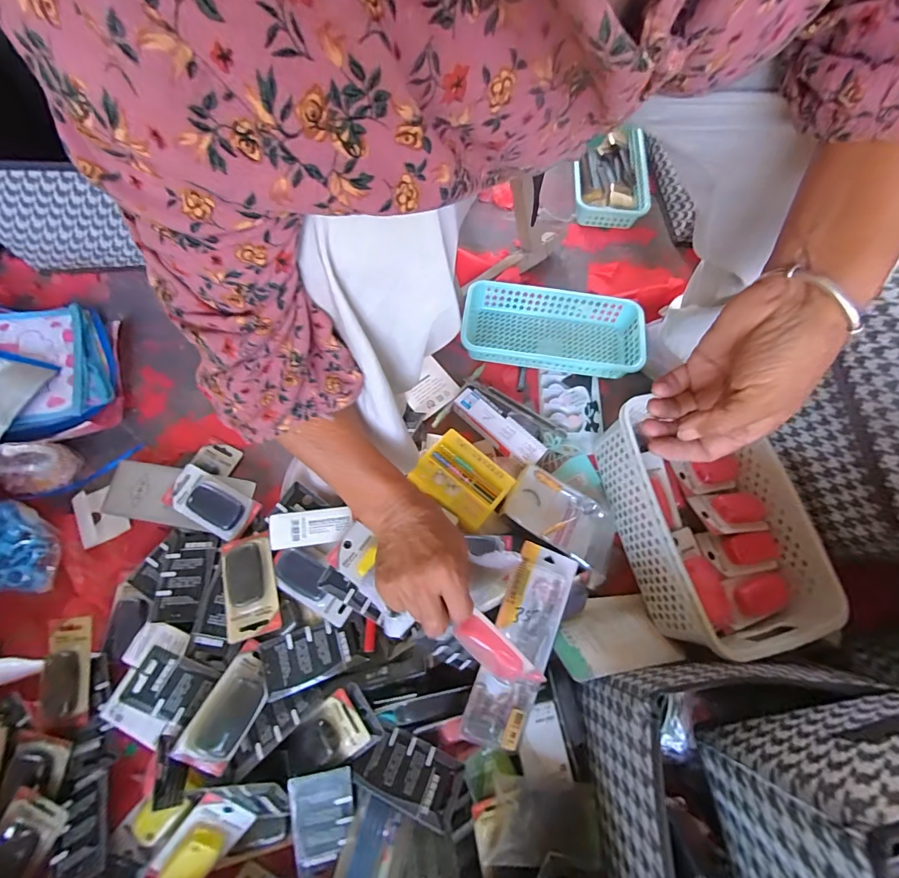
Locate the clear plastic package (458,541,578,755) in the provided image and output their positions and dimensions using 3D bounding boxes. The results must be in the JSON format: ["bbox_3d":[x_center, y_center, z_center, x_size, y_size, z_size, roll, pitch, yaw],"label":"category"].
[{"bbox_3d":[0.081,0.226,0.455,0.073,0.016,0.210,23,77,-7],"label":"clear plastic package"}]

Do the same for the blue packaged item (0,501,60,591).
[{"bbox_3d":[-0.517,0.126,0.489,0.102,0.056,0.100,1,73,2],"label":"blue packaged item"}]

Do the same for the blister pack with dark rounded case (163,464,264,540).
[{"bbox_3d":[-0.300,0.077,0.512,0.108,0.020,0.058,28,76,9],"label":"blister pack with dark rounded case"}]

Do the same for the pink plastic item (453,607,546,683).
[{"bbox_3d":[0.042,0.185,0.359,0.080,0.020,0.033,40,77,0],"label":"pink plastic item"}]

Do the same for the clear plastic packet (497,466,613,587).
[{"bbox_3d":[0.147,0.107,0.540,0.151,0.032,0.087,32,76,10],"label":"clear plastic packet"}]

